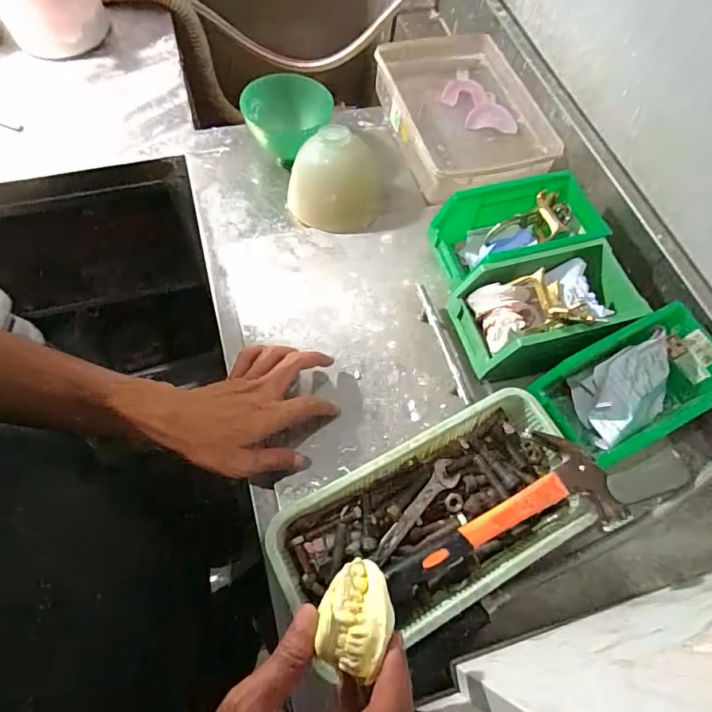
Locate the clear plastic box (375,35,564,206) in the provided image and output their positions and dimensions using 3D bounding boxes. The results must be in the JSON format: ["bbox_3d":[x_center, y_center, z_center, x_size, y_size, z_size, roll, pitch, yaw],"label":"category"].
[{"bbox_3d":[0.144,-0.349,0.674,0.188,0.071,0.277,-14,65,-11],"label":"clear plastic box"}]

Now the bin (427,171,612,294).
[{"bbox_3d":[0.185,-0.138,0.538,0.177,0.085,0.097,-12,65,-10],"label":"bin"}]

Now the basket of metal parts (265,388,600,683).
[{"bbox_3d":[0.068,0.148,0.414,0.285,0.063,0.142,-24,68,-15],"label":"basket of metal parts"}]

